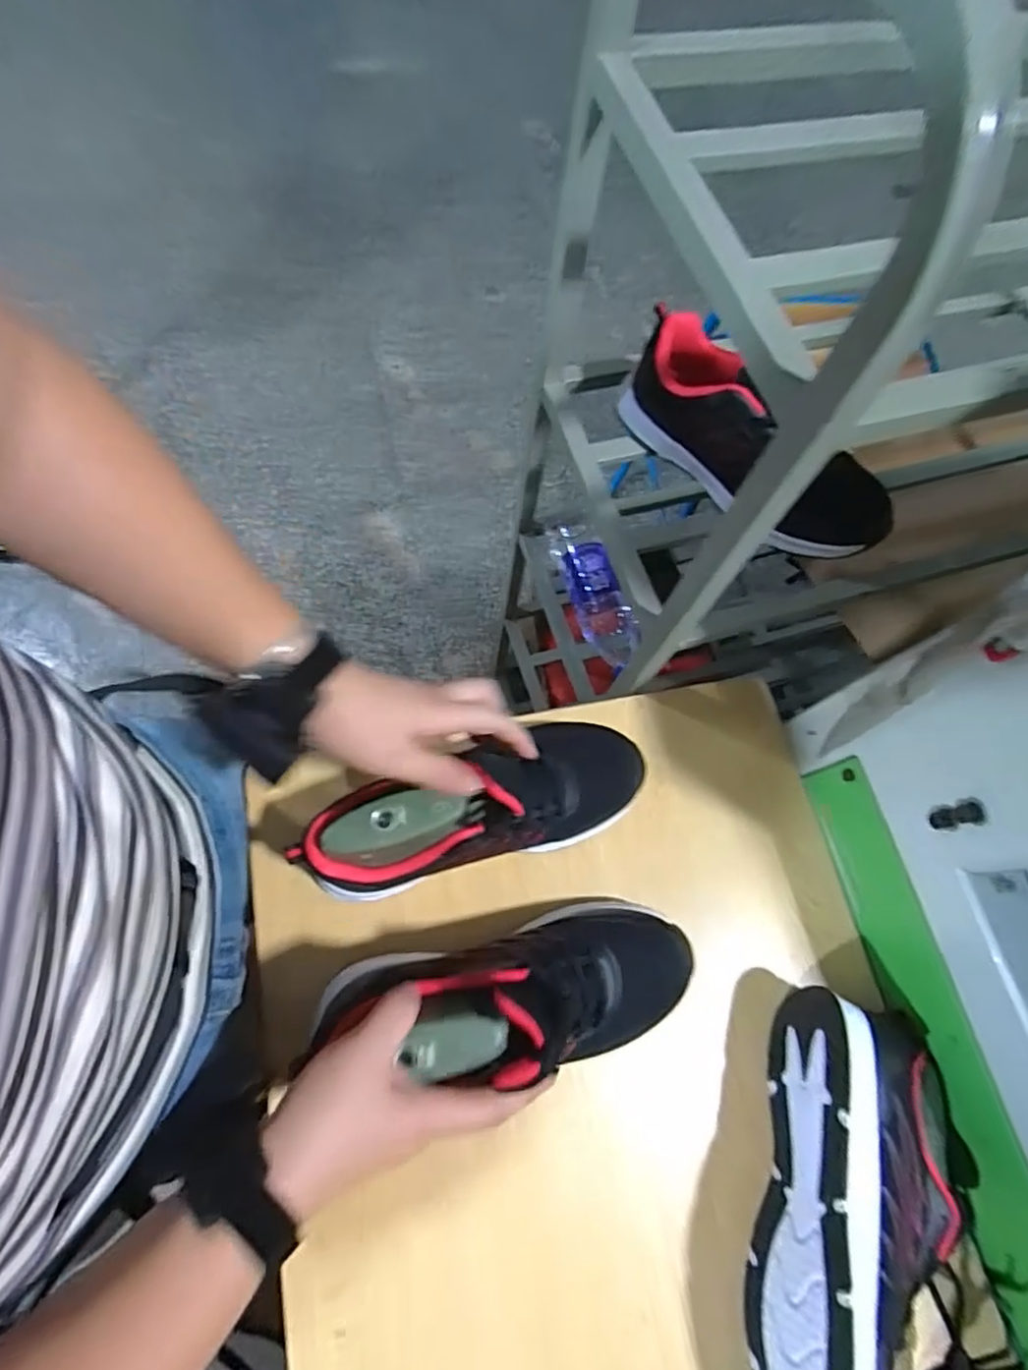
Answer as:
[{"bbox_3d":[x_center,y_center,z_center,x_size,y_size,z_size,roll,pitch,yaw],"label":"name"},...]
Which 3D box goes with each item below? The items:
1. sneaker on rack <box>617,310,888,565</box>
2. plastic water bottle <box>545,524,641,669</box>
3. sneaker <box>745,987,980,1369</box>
[{"bbox_3d":[0.199,-0.200,0.520,0.089,0.082,0.246,-35,79,-16],"label":"sneaker on rack"},{"bbox_3d":[0.096,-0.114,0.745,0.063,0.051,0.189,-18,75,-12],"label":"plastic water bottle"},{"bbox_3d":[0.245,0.353,0.402,0.145,0.101,0.260,15,72,0],"label":"sneaker"}]

